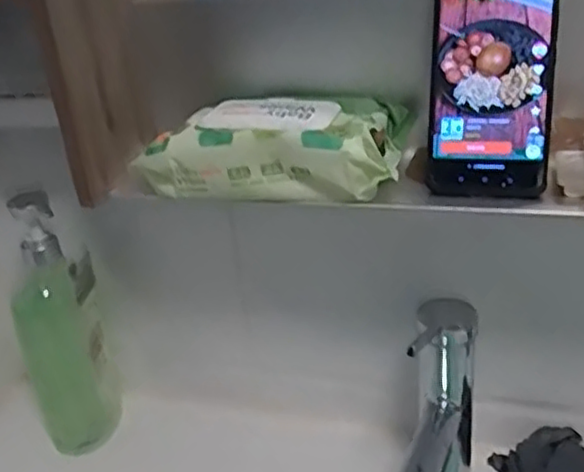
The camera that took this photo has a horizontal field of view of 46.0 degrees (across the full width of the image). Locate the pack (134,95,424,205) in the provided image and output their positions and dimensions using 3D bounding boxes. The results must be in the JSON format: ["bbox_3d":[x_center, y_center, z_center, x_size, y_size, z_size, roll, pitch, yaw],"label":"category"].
[{"bbox_3d":[-0.016,-0.069,0.515,0.195,0.051,0.103,2,29,16],"label":"pack"}]

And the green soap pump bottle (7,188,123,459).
[{"bbox_3d":[-0.234,0.095,0.696,0.085,0.271,0.065,-19,30,-22],"label":"green soap pump bottle"}]

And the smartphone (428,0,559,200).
[{"bbox_3d":[0.134,-0.110,0.460,0.077,0.167,0.012,4,7,20],"label":"smartphone"}]

